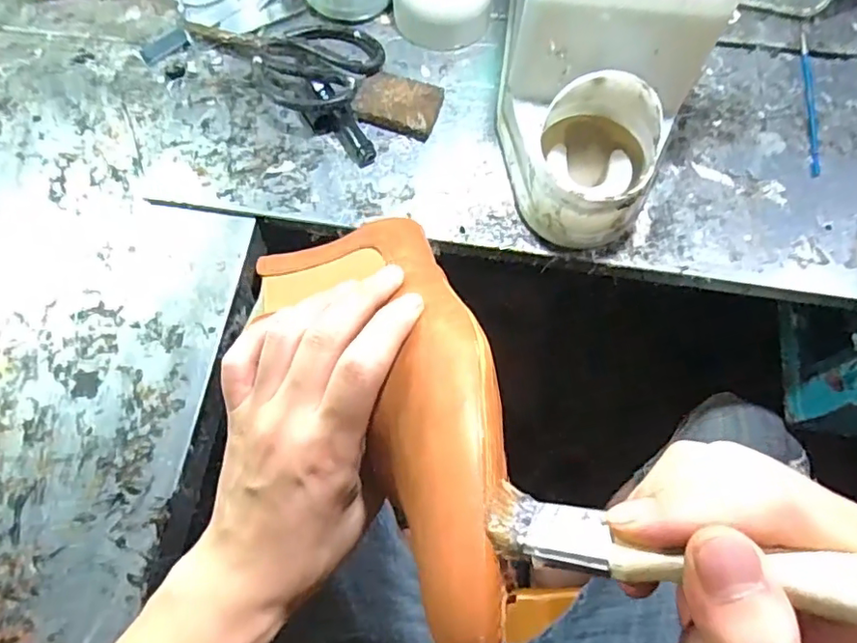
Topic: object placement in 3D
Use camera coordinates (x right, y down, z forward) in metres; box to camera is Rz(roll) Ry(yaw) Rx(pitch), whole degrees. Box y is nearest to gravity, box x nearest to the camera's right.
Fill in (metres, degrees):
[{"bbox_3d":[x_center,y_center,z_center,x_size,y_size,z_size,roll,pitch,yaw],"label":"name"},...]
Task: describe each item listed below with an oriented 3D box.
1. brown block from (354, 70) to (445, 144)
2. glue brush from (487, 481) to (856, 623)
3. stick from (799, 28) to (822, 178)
[{"bbox_3d":[-0.027,-0.187,0.488,0.070,0.015,0.047,19,72,7],"label":"brown block"},{"bbox_3d":[0.090,0.073,0.173,0.146,0.007,0.024,1,34,28],"label":"glue brush"},{"bbox_3d":[0.338,-0.198,0.500,0.012,0.004,0.161,8,71,3],"label":"stick"}]

